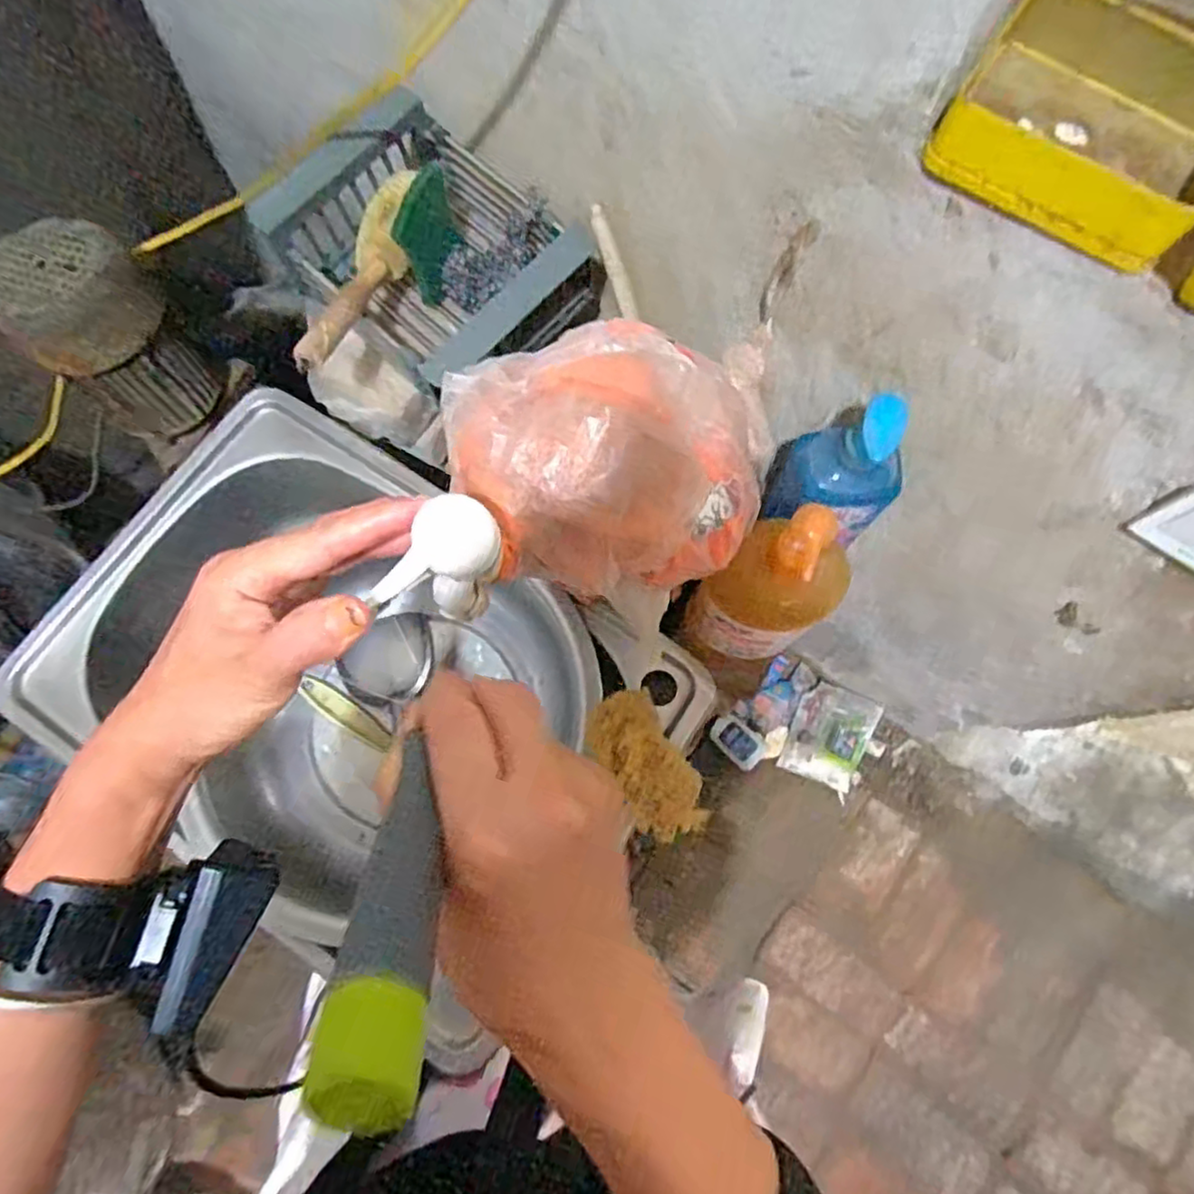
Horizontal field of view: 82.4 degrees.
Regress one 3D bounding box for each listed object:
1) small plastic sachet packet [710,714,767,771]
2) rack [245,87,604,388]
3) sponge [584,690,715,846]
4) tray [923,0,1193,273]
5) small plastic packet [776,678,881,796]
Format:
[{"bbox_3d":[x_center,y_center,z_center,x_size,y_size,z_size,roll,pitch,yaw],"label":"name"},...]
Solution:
[{"bbox_3d":[0.257,0.262,1.239,0.100,0.015,0.068,42,79,11],"label":"small plastic sachet packet"},{"bbox_3d":[-0.143,-0.330,0.644,0.260,0.112,0.178,35,77,10],"label":"rack"},{"bbox_3d":[0.041,0.137,0.548,0.062,0.031,0.121,-32,90,-8],"label":"sponge"},{"bbox_3d":[0.295,-0.284,0.403,0.157,0.051,0.131,32,77,9],"label":"tray"},{"bbox_3d":[0.421,0.250,1.231,0.135,0.010,0.169,22,88,7],"label":"small plastic packet"}]

